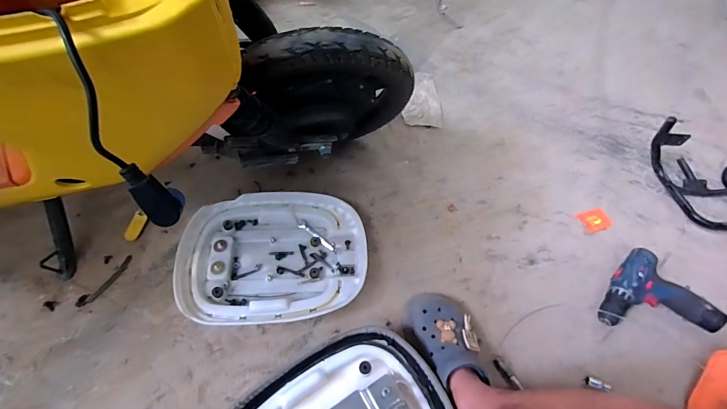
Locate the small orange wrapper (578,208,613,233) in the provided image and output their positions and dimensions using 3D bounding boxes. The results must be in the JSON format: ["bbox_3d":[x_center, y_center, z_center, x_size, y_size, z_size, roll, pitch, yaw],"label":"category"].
[{"bbox_3d":[0.529,0.035,0.831,0.071,0.004,0.050,-14,63,-11],"label":"small orange wrapper"}]

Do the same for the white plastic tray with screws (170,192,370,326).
[{"bbox_3d":[-0.180,0.096,0.735,0.366,0.036,0.268,-3,61,-5],"label":"white plastic tray with screws"}]

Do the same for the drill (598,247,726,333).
[{"bbox_3d":[0.574,0.167,0.728,0.218,0.054,0.148,4,60,-1],"label":"drill"}]

